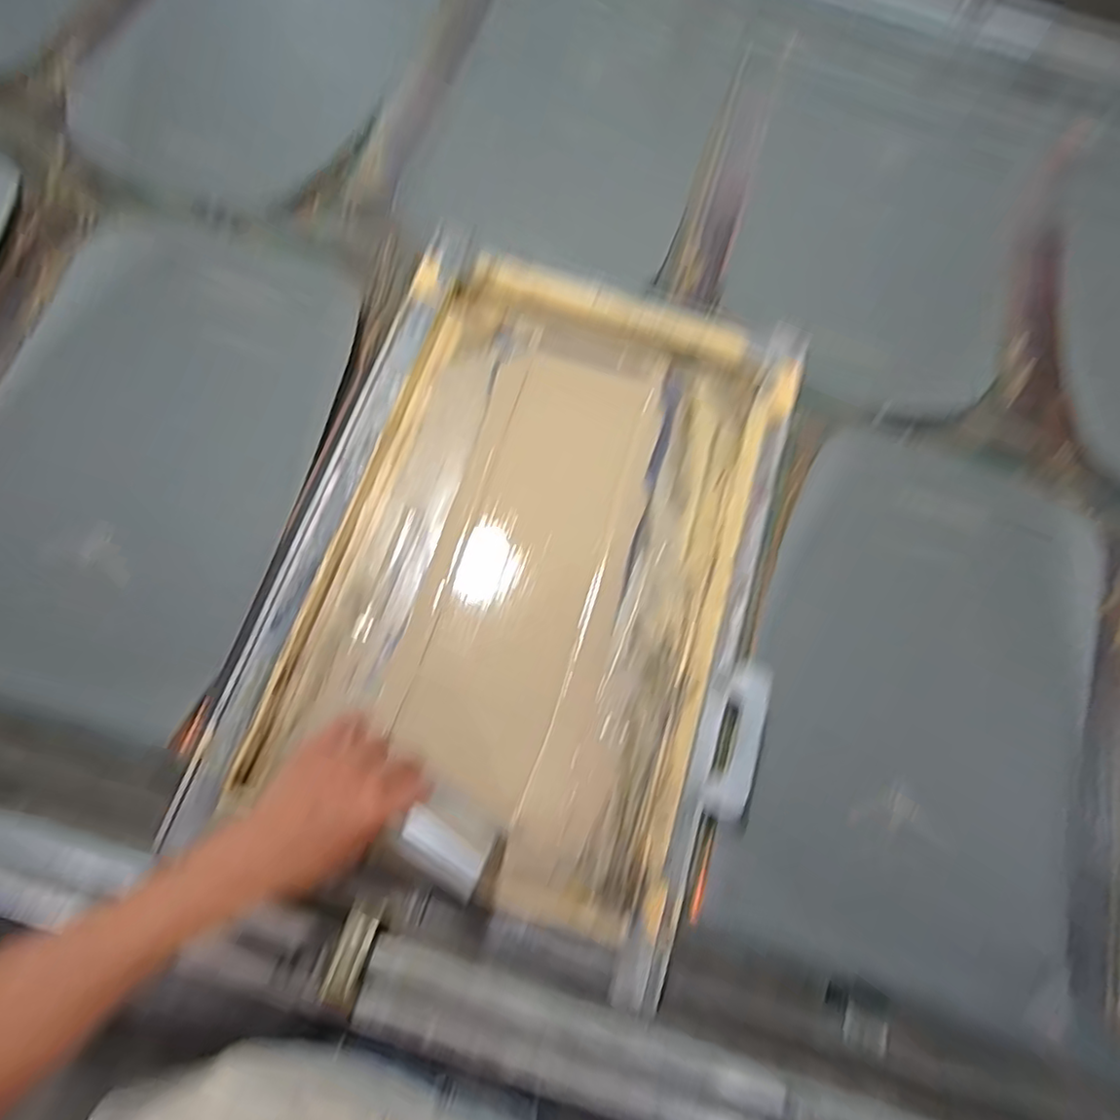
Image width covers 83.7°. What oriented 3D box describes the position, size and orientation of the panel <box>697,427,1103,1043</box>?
[{"bbox_3d":[0.346,0.140,0.611,0.313,0.102,0.498,18,74,4],"label":"panel"}]

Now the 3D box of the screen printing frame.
[{"bbox_3d":[-0.023,-0.003,0.603,0.439,0.060,0.623,16,74,4],"label":"screen printing frame"}]

